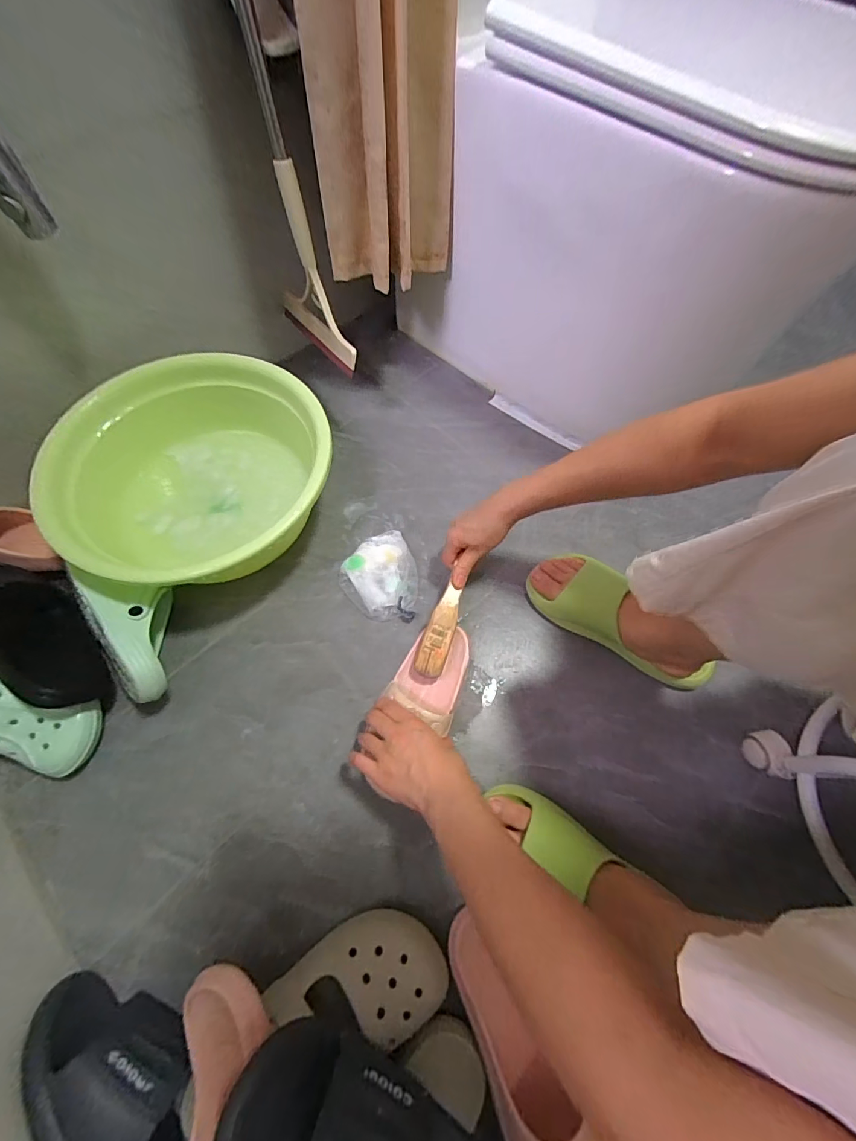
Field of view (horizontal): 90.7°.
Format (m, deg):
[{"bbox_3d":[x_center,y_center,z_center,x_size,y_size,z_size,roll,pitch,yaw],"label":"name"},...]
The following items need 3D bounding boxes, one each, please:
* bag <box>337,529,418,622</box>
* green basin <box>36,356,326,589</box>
[{"bbox_3d":[-0.071,0.002,0.623,0.112,0.027,0.139,5,65,0],"label":"bag"},{"bbox_3d":[-0.311,-0.124,0.610,0.351,0.144,0.357,1,65,-1],"label":"green basin"}]

